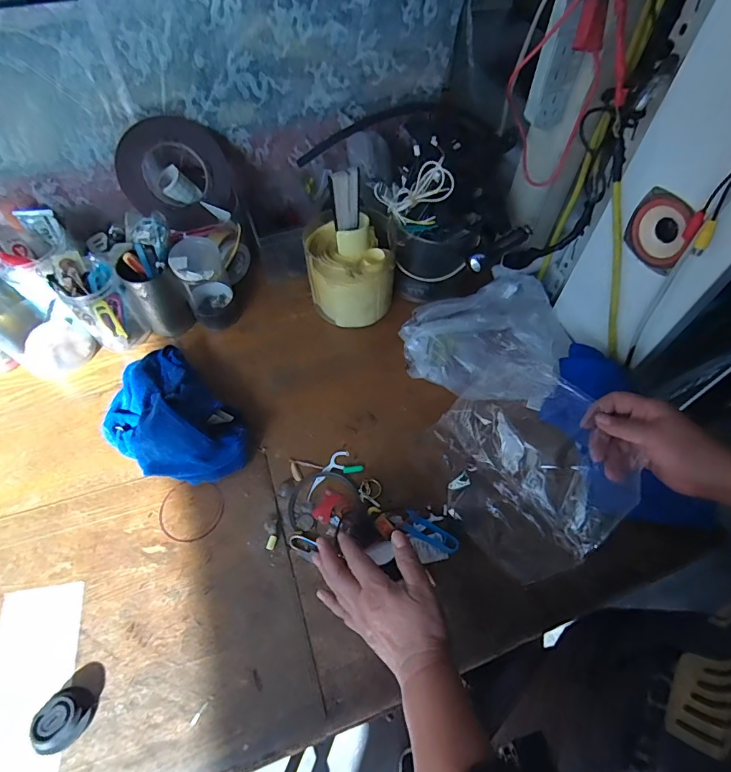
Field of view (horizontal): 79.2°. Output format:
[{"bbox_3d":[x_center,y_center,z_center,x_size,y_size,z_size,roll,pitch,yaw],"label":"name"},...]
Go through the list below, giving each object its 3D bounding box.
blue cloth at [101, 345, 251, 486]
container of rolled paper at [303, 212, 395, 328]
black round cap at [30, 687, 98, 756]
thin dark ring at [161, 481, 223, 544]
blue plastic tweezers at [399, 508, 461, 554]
[{"bbox_3d":[-0.246,0.038,0.546,0.129,0.070,0.218,-39,66,-21],"label":"blue cloth"},{"bbox_3d":[-0.021,-0.164,0.638,0.122,0.125,0.109,-2,58,-1],"label":"container of rolled paper"},{"bbox_3d":[-0.276,0.306,0.403,0.038,0.024,0.046,16,59,10],"label":"black round cap"},{"bbox_3d":[-0.205,0.147,0.519,0.074,0.004,0.067,6,58,4],"label":"thin dark ring"},{"bbox_3d":[0.073,0.165,0.496,0.065,0.012,0.024,28,62,16],"label":"blue plastic tweezers"}]

